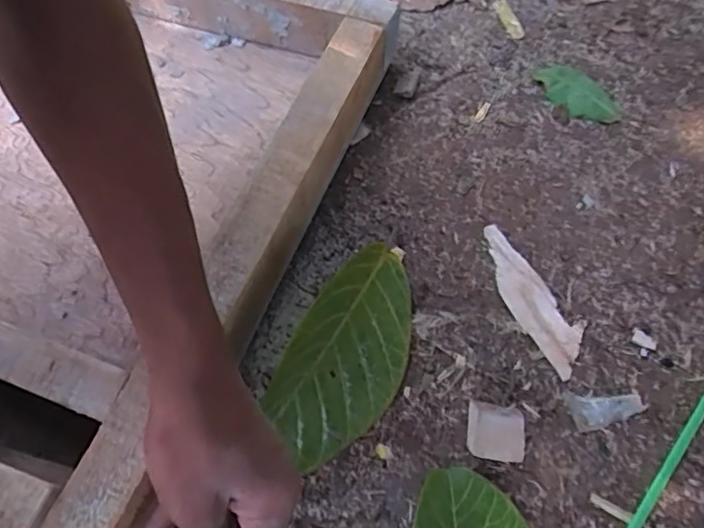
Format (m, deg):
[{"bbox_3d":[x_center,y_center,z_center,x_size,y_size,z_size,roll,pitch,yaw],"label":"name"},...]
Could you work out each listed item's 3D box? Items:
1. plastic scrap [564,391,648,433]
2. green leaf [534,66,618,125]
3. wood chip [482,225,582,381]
[{"bbox_3d":[0.186,0.104,0.407,0.054,0.007,0.028,-10,65,-2],"label":"plastic scrap"},{"bbox_3d":[0.212,-0.162,0.525,0.084,0.008,0.050,39,72,18],"label":"green leaf"},{"bbox_3d":[0.140,0.026,0.445,0.039,0.004,0.130,-29,67,-11],"label":"wood chip"}]

